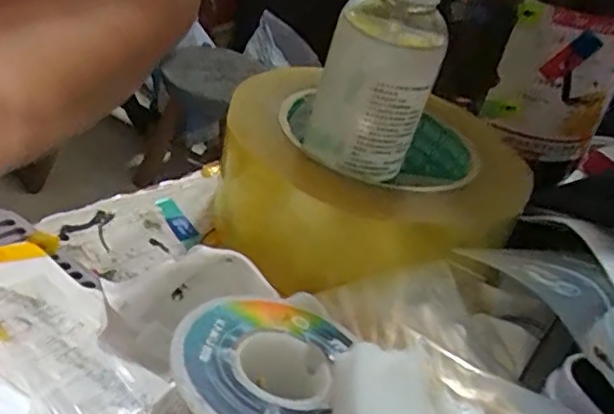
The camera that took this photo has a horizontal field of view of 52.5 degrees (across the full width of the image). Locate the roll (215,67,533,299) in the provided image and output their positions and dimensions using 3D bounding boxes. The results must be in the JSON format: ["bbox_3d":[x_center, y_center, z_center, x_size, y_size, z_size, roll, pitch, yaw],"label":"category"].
[{"bbox_3d":[0.025,-0.013,0.249,0.113,0.041,0.113,10,34,-7],"label":"roll"}]

